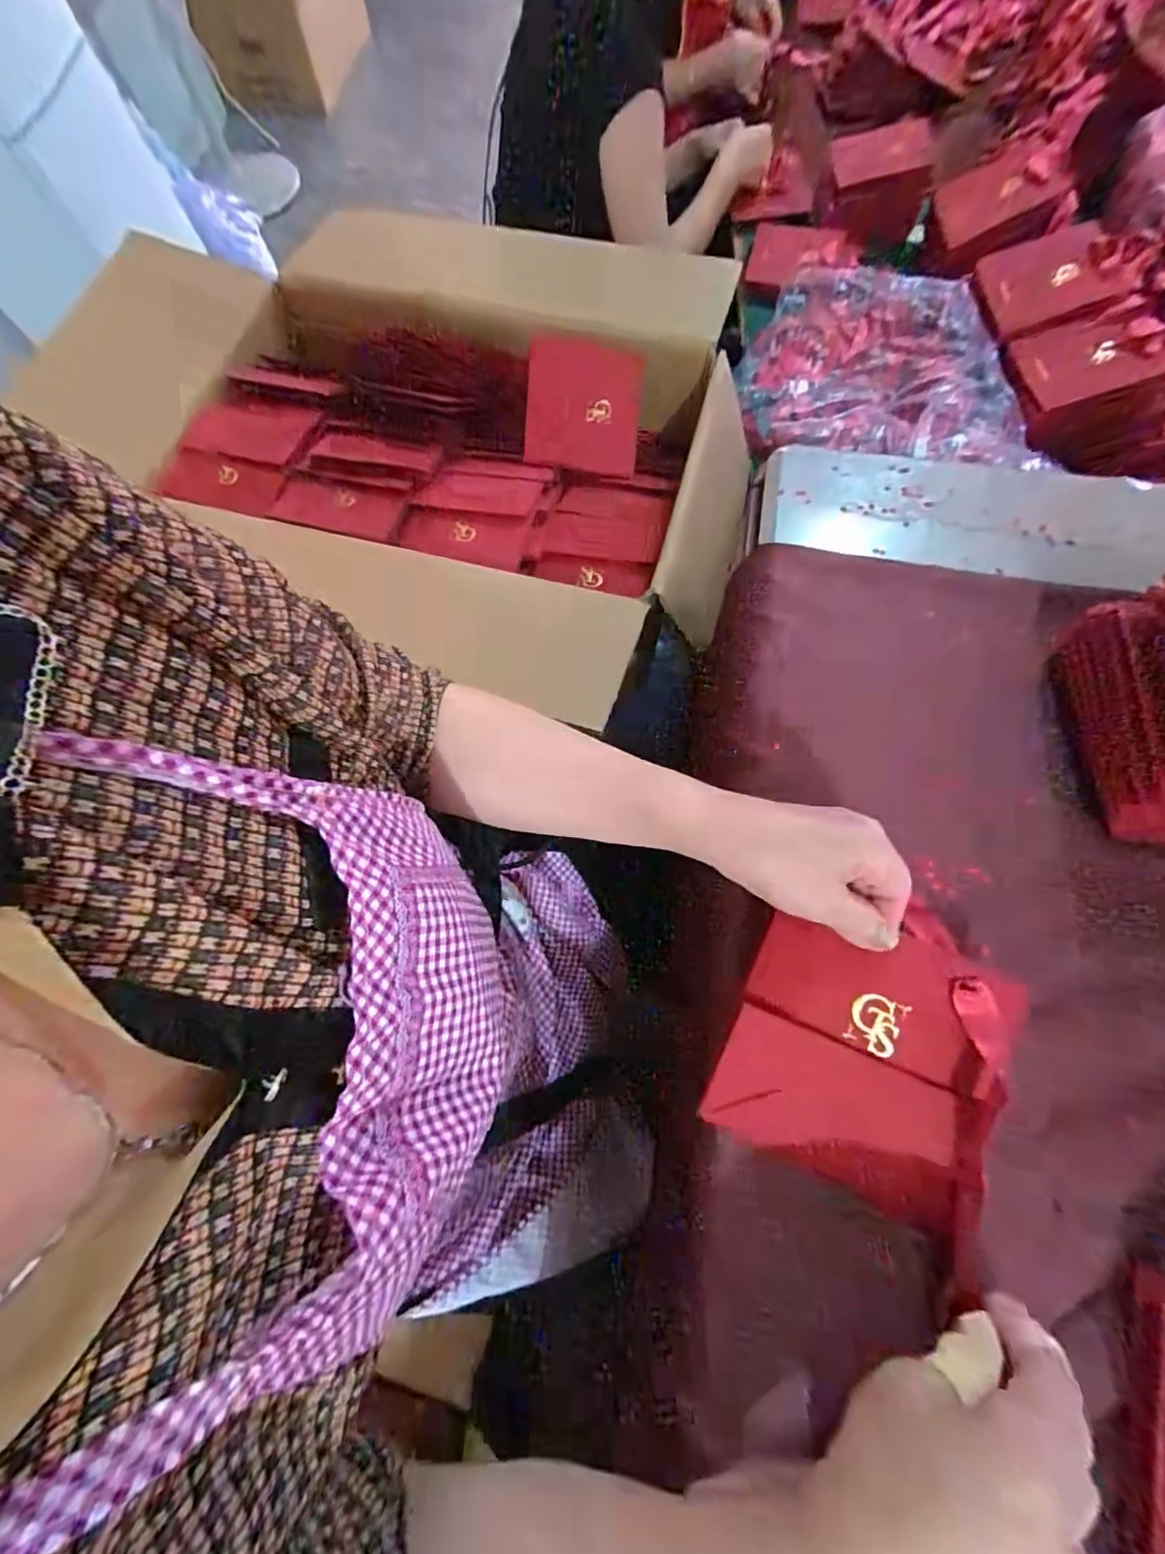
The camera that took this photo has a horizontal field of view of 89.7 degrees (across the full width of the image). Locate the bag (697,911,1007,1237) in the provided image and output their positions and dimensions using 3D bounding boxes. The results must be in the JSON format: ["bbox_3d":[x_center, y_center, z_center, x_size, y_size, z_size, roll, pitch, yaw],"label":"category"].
[{"bbox_3d":[0.150,0.153,0.322,0.130,0.014,0.129,17,83,19],"label":"bag"}]

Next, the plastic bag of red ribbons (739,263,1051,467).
[{"bbox_3d":[0.394,-0.530,0.785,0.361,0.109,0.269,17,71,8],"label":"plastic bag of red ribbons"}]

